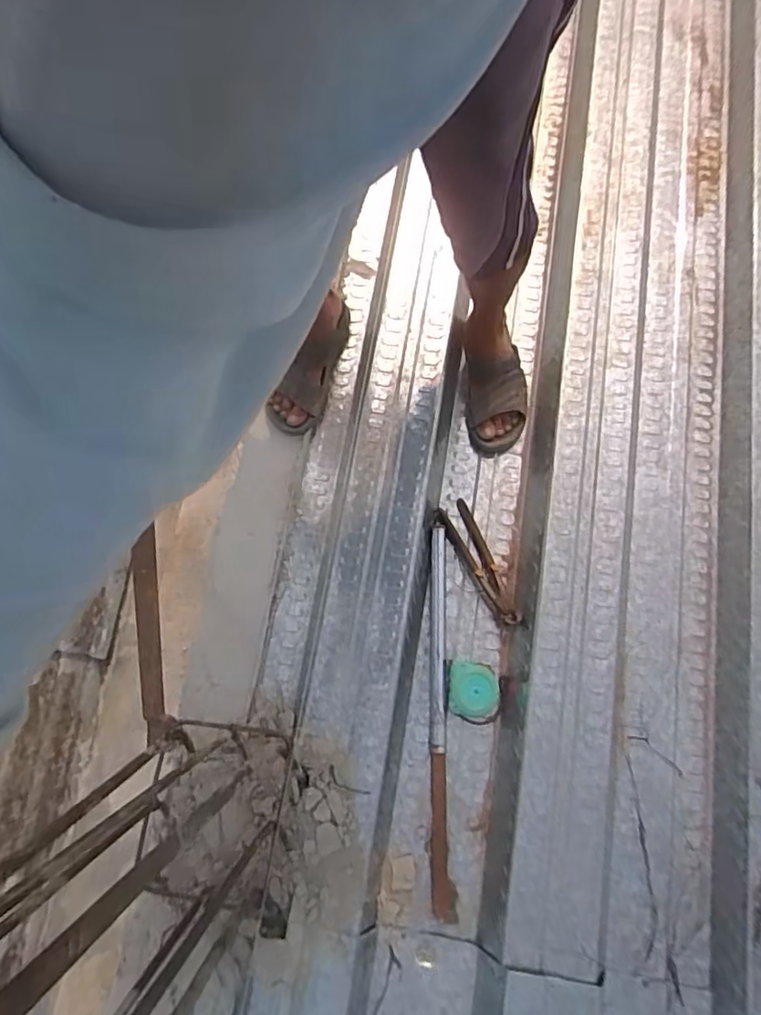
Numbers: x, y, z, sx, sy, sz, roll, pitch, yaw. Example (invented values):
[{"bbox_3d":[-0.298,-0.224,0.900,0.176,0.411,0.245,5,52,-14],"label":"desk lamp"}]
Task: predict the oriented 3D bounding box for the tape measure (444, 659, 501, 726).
[{"bbox_3d":[0.147,0.293,0.919,0.086,0.028,0.093,1,74,0],"label":"tape measure"}]

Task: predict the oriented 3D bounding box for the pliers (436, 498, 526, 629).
[{"bbox_3d":[0.169,0.095,0.973,0.063,0.026,0.228,-26,76,-8],"label":"pliers"}]

